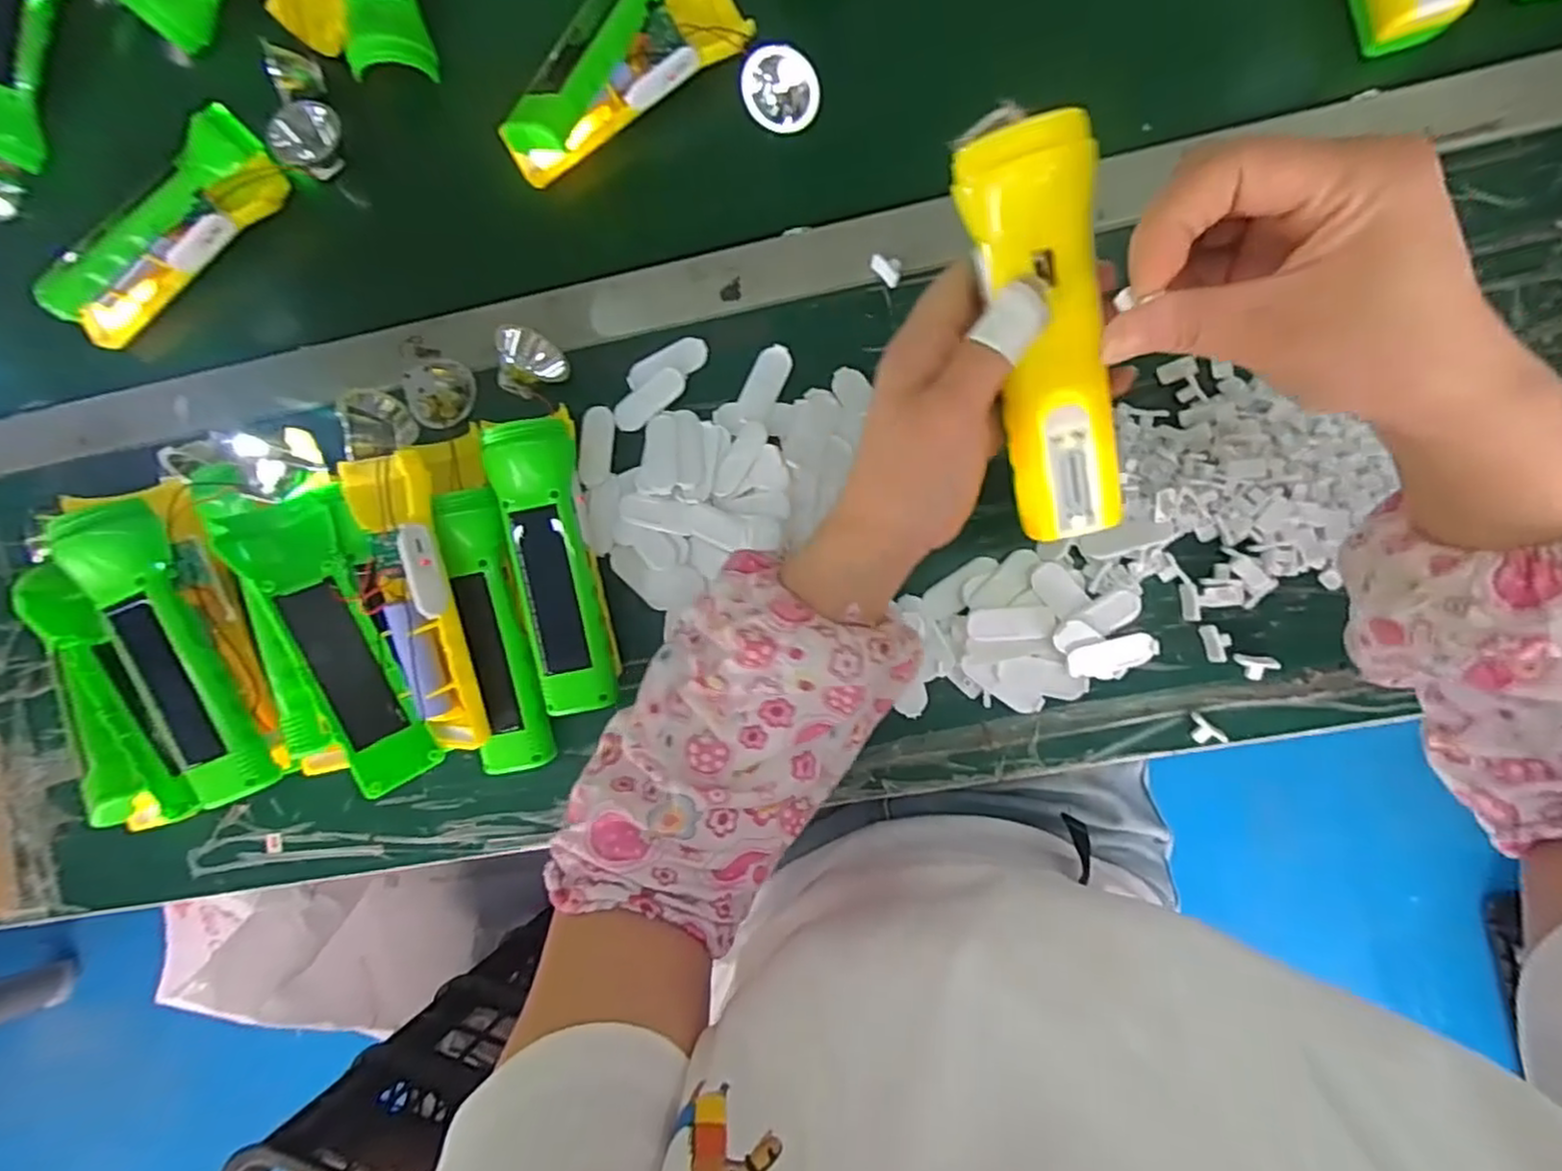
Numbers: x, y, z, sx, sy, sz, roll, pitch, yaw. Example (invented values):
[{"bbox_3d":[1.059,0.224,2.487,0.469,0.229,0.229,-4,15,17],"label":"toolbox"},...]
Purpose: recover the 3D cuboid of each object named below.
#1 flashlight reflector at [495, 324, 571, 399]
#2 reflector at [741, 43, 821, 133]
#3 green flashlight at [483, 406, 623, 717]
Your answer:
[{"bbox_3d":[-0.154,-0.132,0.417,0.024,0.041,0.039,-32,93,31],"label":"flashlight reflector"},{"bbox_3d":[0.000,-0.293,0.413,0.037,0.023,0.042,-43,85,2],"label":"reflector"},{"bbox_3d":[-0.130,-0.013,0.395,0.046,0.042,0.171,-11,85,6],"label":"green flashlight"}]

